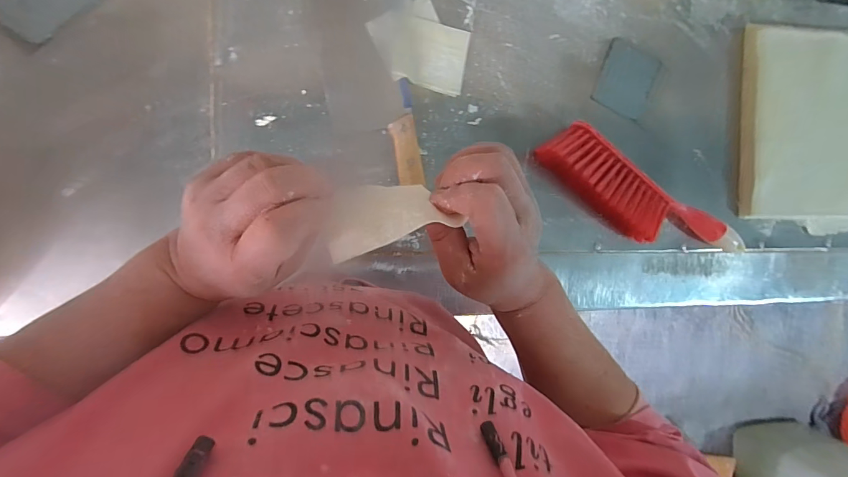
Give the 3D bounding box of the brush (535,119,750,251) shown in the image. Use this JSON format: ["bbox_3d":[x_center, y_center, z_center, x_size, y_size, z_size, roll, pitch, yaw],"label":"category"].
[{"bbox_3d":[0.288,-0.043,0.507,0.319,0.045,0.084,32,88,-8],"label":"brush"}]

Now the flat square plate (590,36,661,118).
[{"bbox_3d":[0.270,-0.212,0.517,0.075,0.004,0.085,18,99,-5],"label":"flat square plate"}]

